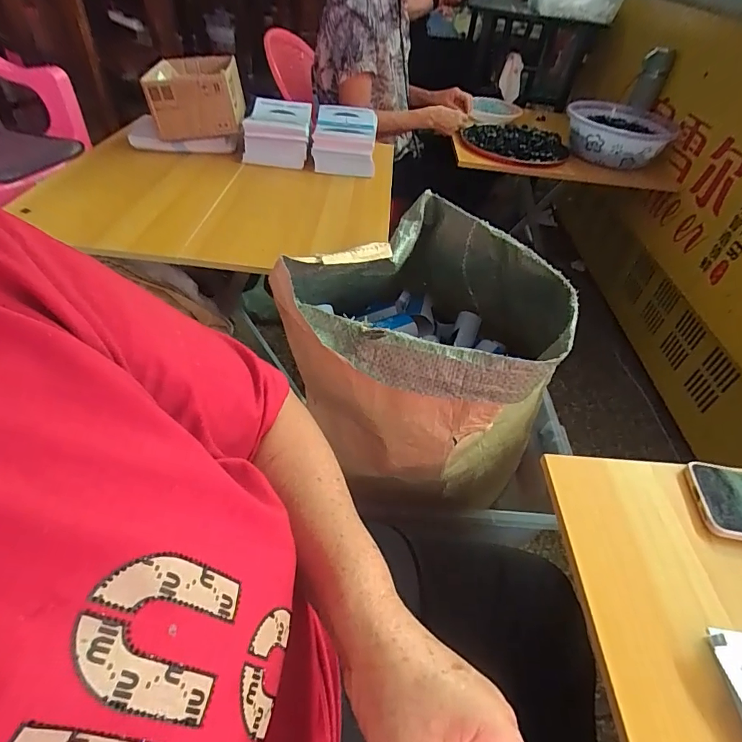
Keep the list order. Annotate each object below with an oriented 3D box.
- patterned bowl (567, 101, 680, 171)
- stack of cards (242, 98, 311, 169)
[{"bbox_3d":[0.701,-0.665,1.271,0.292,0.124,0.248,18,46,10],"label":"patterned bowl"},{"bbox_3d":[-0.189,-0.496,0.909,0.122,0.073,0.185,2,45,-5],"label":"stack of cards"}]

